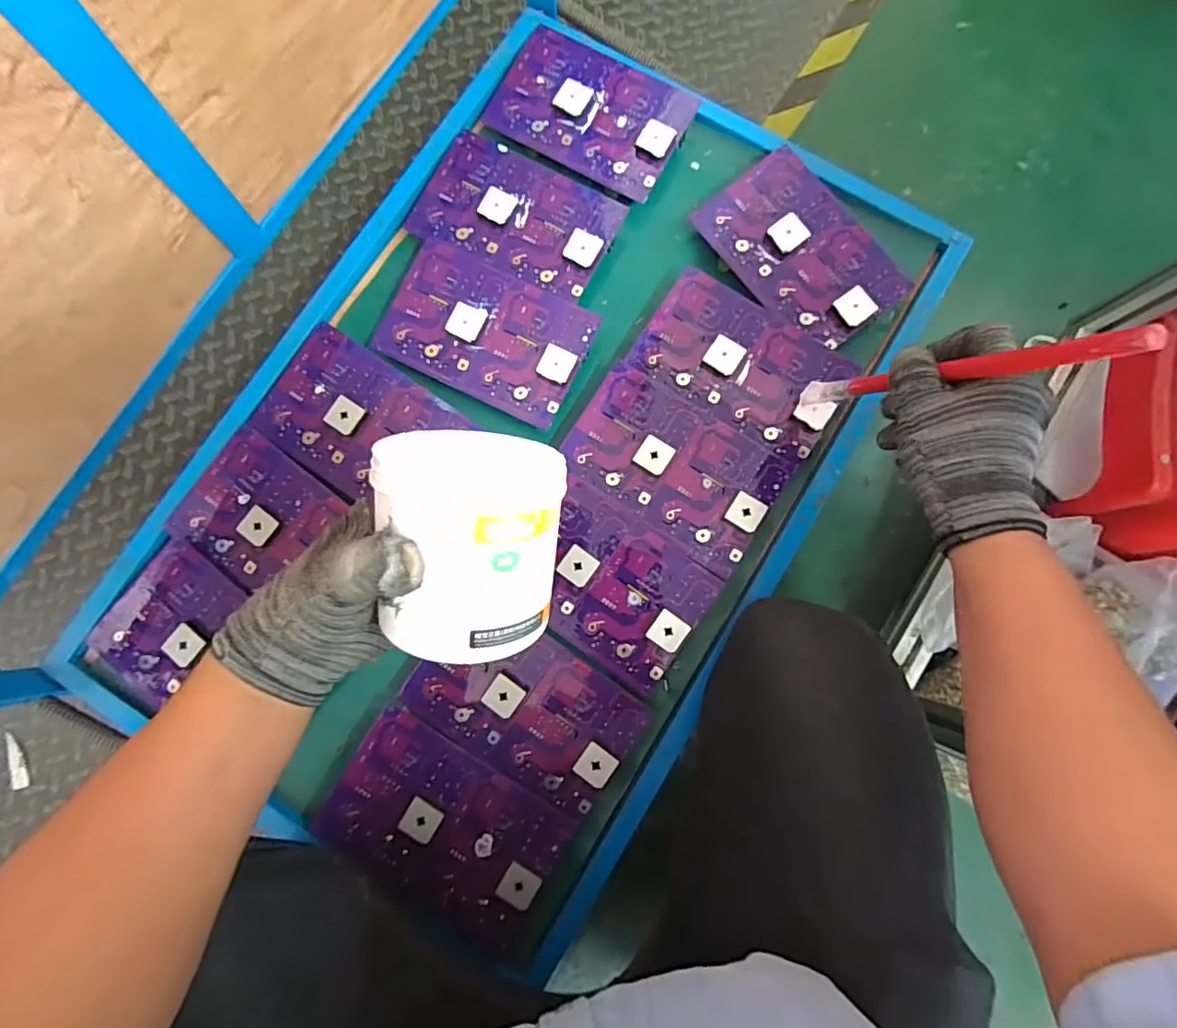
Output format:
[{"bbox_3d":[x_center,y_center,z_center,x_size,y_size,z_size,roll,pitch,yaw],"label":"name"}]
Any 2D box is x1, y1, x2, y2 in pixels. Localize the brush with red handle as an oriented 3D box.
[{"bbox_3d":[0.222,-0.092,0.370,0.014,0.289,0.016,-28,100,-3],"label":"brush with red handle"}]

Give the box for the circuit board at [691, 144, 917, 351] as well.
[{"bbox_3d":[0.214,-0.264,0.542,0.125,0.016,0.197,-37,83,-4],"label":"circuit board"}]

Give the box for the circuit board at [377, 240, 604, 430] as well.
[{"bbox_3d":[-0.103,-0.182,0.535,0.200,0.013,0.126,26,83,5],"label":"circuit board"}]

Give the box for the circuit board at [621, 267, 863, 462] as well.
[{"bbox_3d":[0.149,-0.148,0.526,0.192,0.018,0.114,30,84,5],"label":"circuit board"}]

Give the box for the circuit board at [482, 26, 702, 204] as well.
[{"bbox_3d":[0.001,-0.426,0.574,0.197,0.015,0.124,29,89,7],"label":"circuit board"}]

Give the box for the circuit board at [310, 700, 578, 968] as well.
[{"bbox_3d":[-0.124,0.275,0.467,0.202,0.012,0.133,30,84,5],"label":"circuit board"}]

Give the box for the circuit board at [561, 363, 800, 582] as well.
[{"bbox_3d":[0.080,-0.045,0.511,0.193,0.012,0.126,33,84,6],"label":"circuit board"}]

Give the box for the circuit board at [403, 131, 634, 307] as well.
[{"bbox_3d":[-0.074,-0.308,0.559,0.198,0.019,0.124,26,83,5],"label":"circuit board"}]

